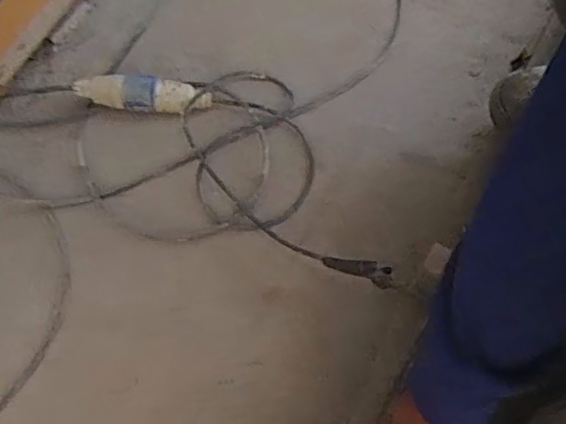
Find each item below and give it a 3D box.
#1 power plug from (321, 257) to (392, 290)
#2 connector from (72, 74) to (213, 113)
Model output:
[{"bbox_3d":[0.085,0.067,0.658,0.096,0.020,0.023,11,65,42],"label":"power plug"},{"bbox_3d":[-0.198,-0.167,0.788,0.189,0.039,0.044,-1,69,4],"label":"connector"}]

